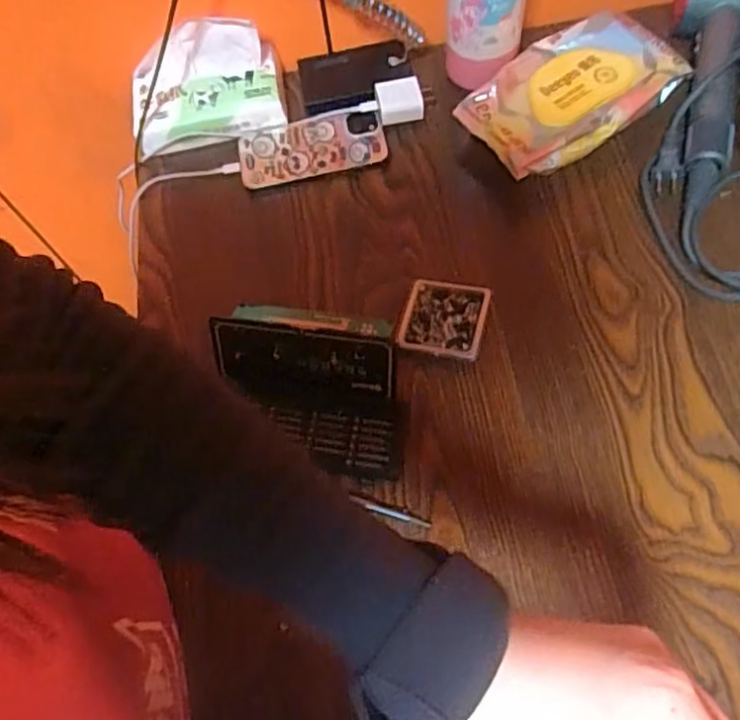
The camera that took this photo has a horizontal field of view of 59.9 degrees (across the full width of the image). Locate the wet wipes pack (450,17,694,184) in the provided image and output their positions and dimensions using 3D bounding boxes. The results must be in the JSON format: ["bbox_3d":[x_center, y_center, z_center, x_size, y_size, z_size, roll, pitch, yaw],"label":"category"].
[{"bbox_3d":[0.175,-0.235,0.564,0.173,0.045,0.115,-37,67,-11],"label":"wet wipes pack"}]

